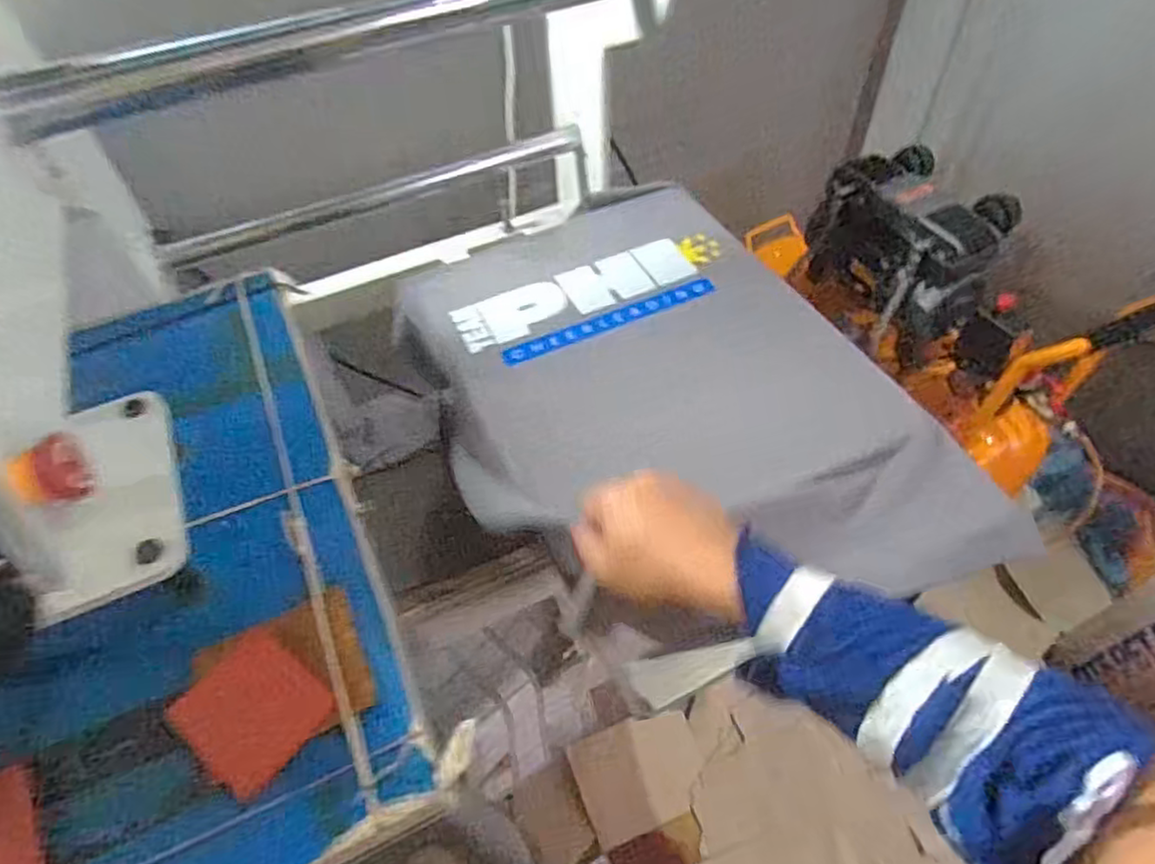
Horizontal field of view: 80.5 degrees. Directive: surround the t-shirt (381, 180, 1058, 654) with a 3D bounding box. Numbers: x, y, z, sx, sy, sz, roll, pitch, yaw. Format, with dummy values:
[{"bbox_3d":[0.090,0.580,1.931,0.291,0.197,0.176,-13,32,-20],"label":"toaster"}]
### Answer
[{"bbox_3d":[0.083,-0.050,0.760,0.428,0.084,0.644,-22,54,-14],"label":"t-shirt"}]

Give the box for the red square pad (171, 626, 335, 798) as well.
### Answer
[{"bbox_3d":[-0.219,0.189,0.465,0.083,0.008,0.078,45,56,6],"label":"red square pad"}]

